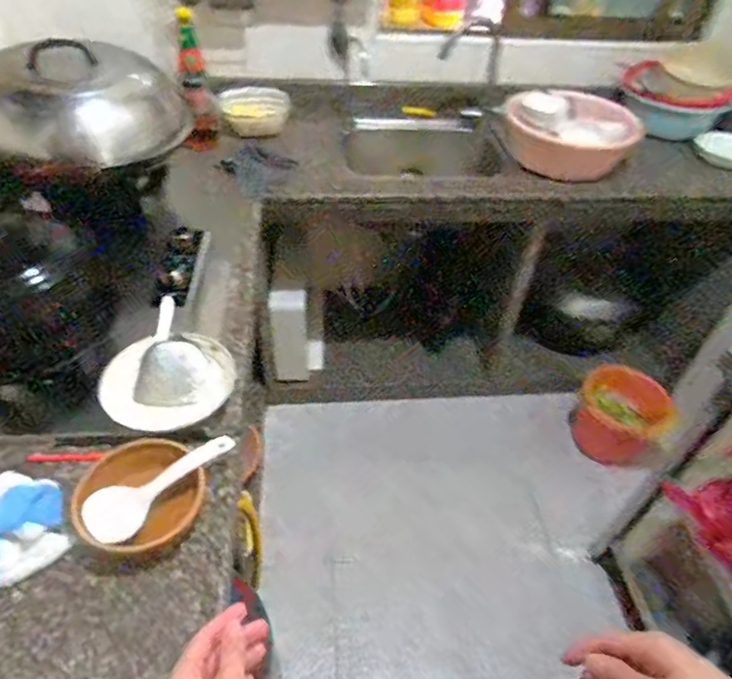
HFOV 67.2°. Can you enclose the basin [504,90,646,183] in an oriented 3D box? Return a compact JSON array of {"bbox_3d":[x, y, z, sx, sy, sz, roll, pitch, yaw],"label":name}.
[{"bbox_3d":[0.527,-0.535,1.432,0.343,0.150,0.343,2,45,-2],"label":"basin"}]

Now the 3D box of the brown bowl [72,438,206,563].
[{"bbox_3d":[-0.273,0.193,0.669,0.140,0.044,0.134,2,45,-2],"label":"brown bowl"}]

